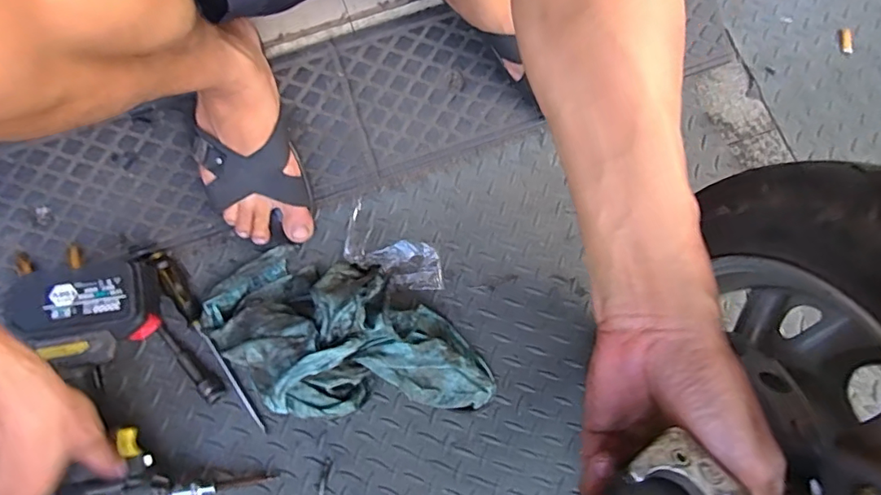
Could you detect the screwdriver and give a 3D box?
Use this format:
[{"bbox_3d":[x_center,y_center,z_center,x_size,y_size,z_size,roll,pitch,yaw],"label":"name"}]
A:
[{"bbox_3d":[-0.269,0.103,0.581,0.023,0.025,0.241,-32,75,-9],"label":"screwdriver"}]

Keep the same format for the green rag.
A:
[{"bbox_3d":[-0.106,0.096,0.529,0.315,0.120,0.158,22,74,8],"label":"green rag"}]

